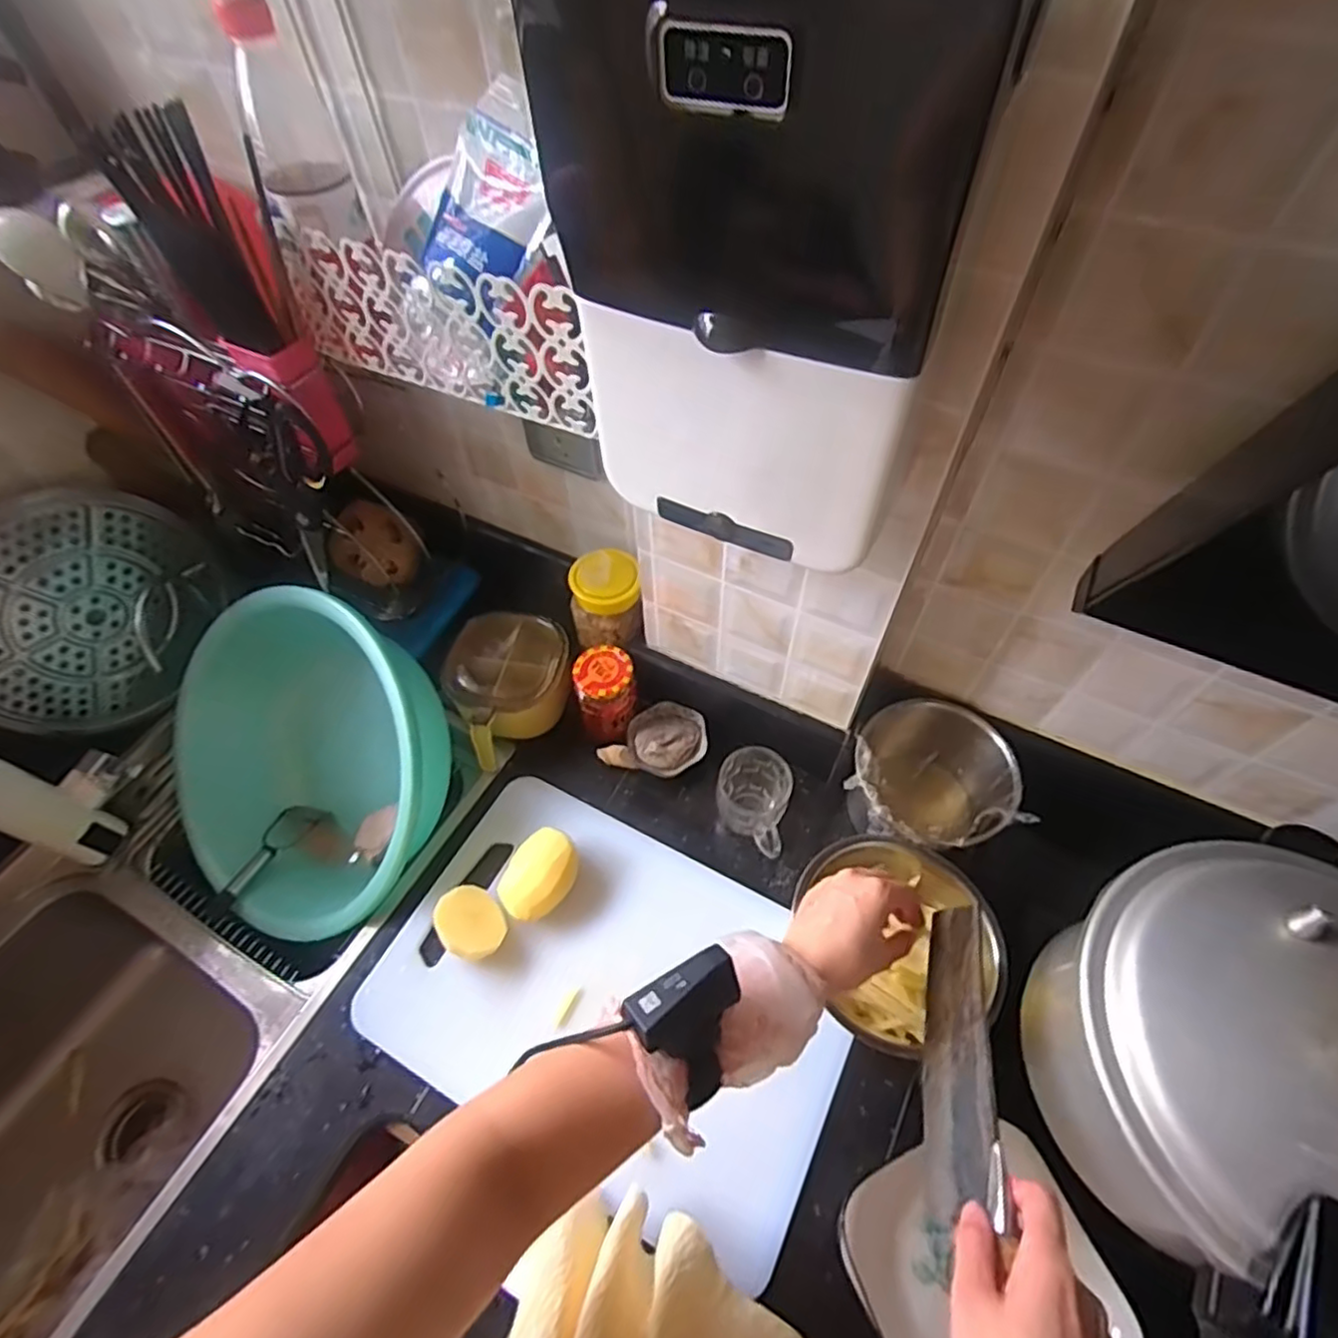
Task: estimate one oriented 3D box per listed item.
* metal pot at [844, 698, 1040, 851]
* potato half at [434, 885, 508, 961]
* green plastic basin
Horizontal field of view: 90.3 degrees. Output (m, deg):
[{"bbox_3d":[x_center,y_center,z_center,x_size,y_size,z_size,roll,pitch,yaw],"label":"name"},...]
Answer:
[{"bbox_3d":[0.266,0.133,0.698,0.157,0.142,0.132,10,57,9],"label":"metal pot"},{"bbox_3d":[-0.193,0.253,0.658,0.056,0.061,0.064,-39,63,-21],"label":"potato half"},{"bbox_3d":[-0.417,0.107,0.786,0.393,0.132,0.399,2,95,26],"label":"green plastic basin"}]

